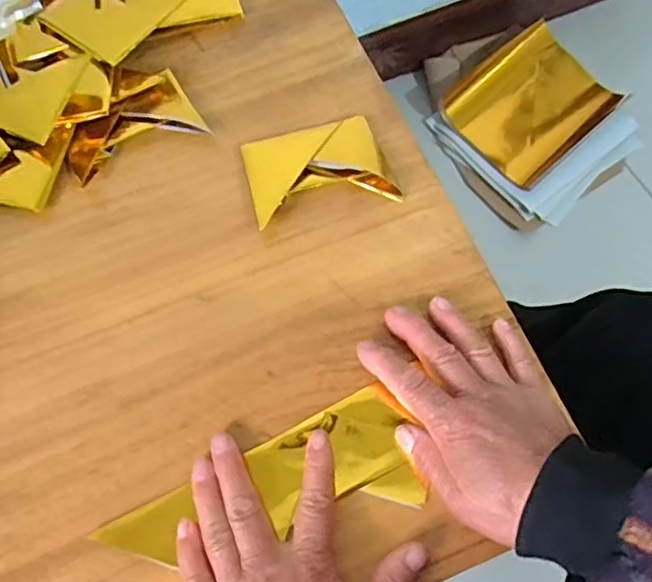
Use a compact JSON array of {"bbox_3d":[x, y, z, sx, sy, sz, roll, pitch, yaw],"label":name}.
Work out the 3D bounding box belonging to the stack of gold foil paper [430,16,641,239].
[{"bbox_3d":[0.327,-0.265,1.009,0.275,0.053,0.282,-37,71,-14],"label":"stack of gold foil paper"}]

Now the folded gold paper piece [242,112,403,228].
[{"bbox_3d":[-0.006,-0.088,0.450,0.099,0.014,0.072,-15,68,-6],"label":"folded gold paper piece"}]

